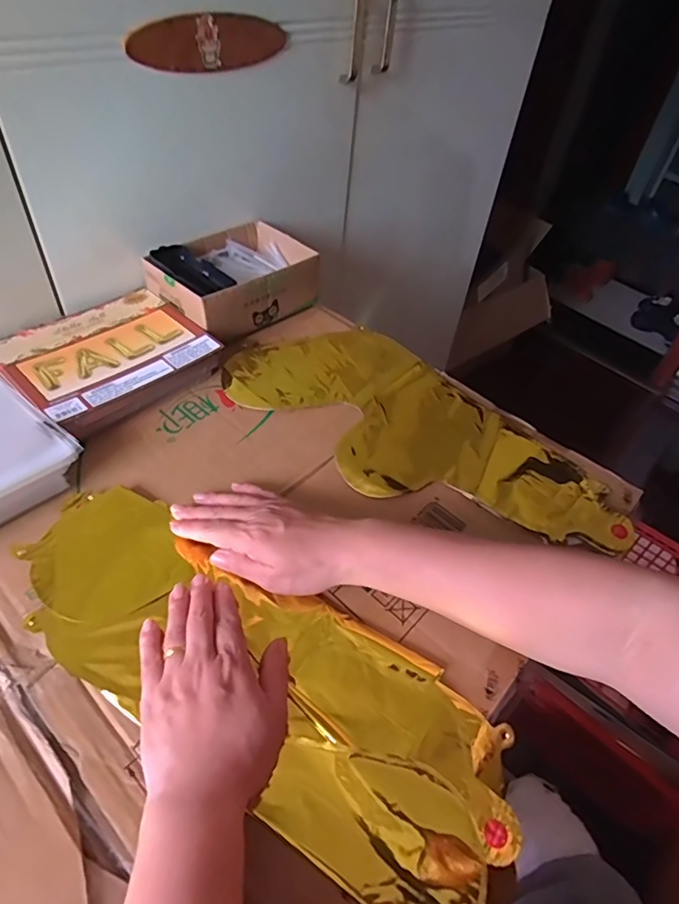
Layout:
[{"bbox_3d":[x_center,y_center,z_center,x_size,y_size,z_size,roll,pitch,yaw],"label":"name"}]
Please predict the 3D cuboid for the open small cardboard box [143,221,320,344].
[{"bbox_3d":[-0.135,-0.226,0.678,0.190,0.059,0.138,-33,59,-31],"label":"open small cardboard box"}]

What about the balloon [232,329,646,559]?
[{"bbox_3d":[0.083,-0.025,0.551,0.420,0.014,0.198,36,53,24],"label":"balloon"}]

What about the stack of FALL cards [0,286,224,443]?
[{"bbox_3d":[-0.253,-0.104,0.576,0.167,0.035,0.192,34,52,22],"label":"stack of FALL cards"}]

